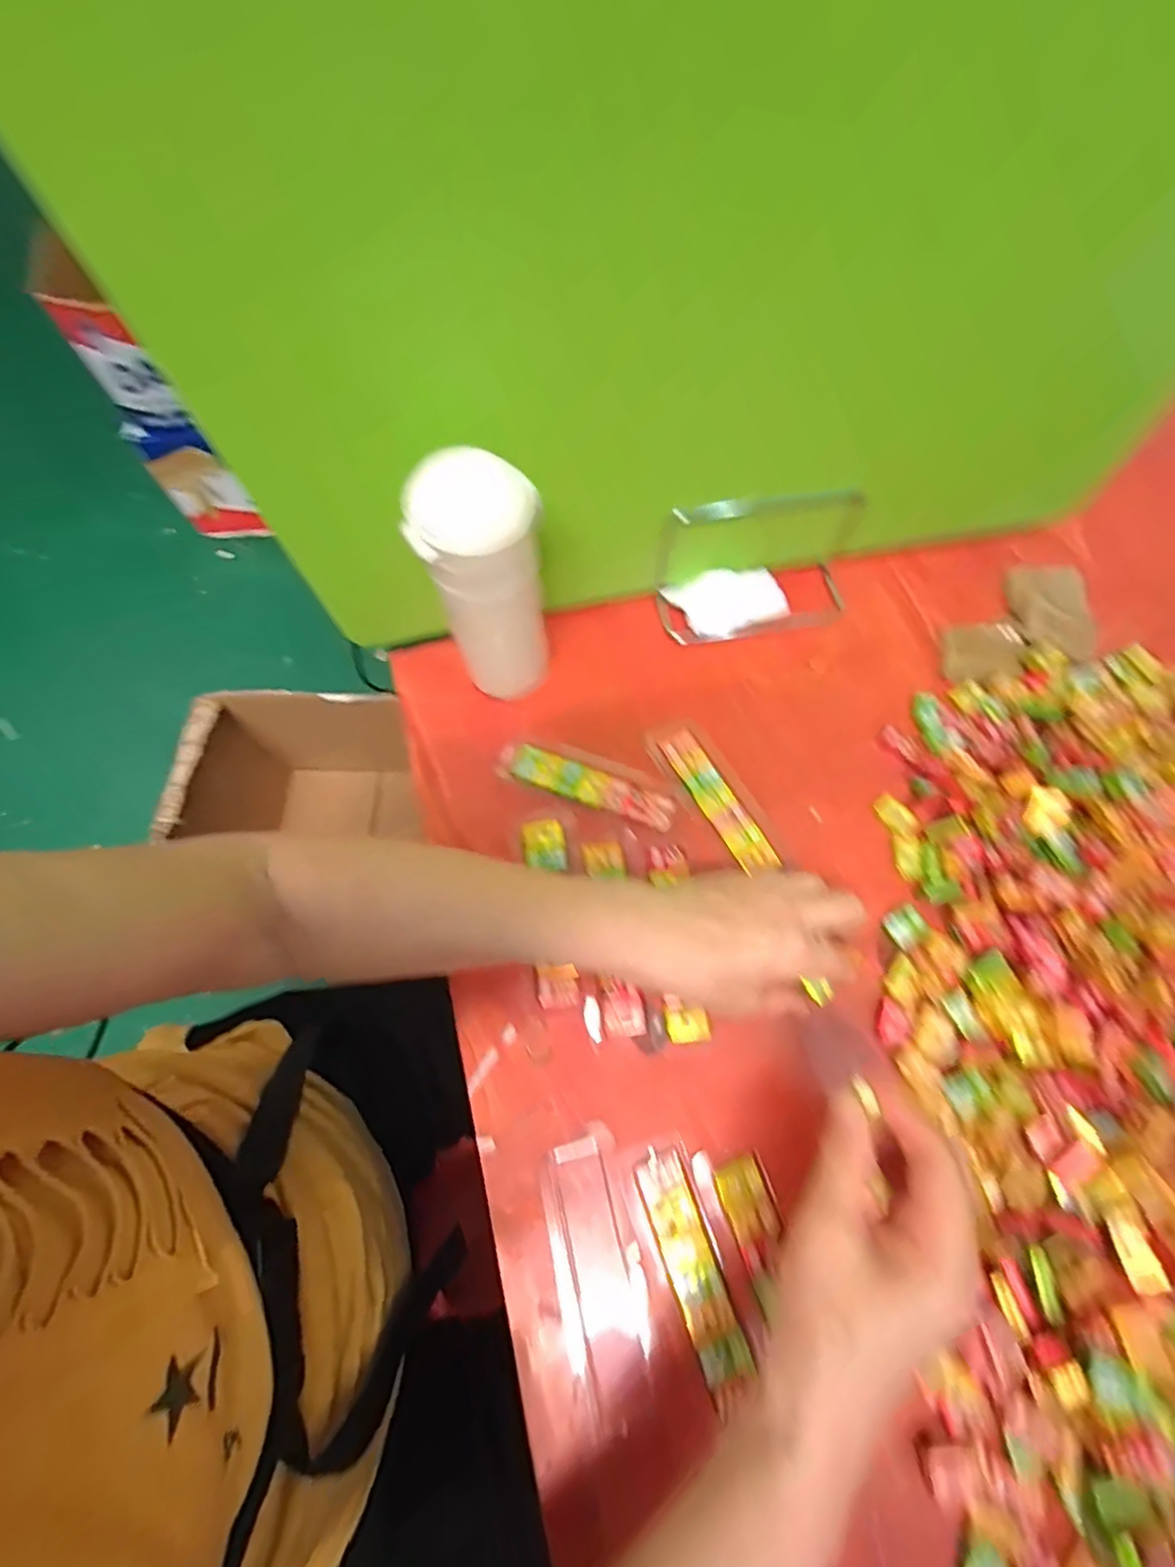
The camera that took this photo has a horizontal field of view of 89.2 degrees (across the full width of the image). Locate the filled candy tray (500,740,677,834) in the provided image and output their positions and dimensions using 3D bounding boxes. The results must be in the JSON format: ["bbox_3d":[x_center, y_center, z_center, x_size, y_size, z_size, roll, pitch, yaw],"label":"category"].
[{"bbox_3d":[-0.002,0.000,0.434,0.135,0.009,0.036,19,71,8],"label":"filled candy tray"}]

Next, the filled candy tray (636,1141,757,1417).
[{"bbox_3d":[0.059,0.269,0.330,0.028,0.010,0.116,-19,70,-6],"label":"filled candy tray"}]

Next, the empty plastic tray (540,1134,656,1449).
[{"bbox_3d":[0.006,0.276,0.333,0.046,0.014,0.133,-12,69,-3],"label":"empty plastic tray"}]

